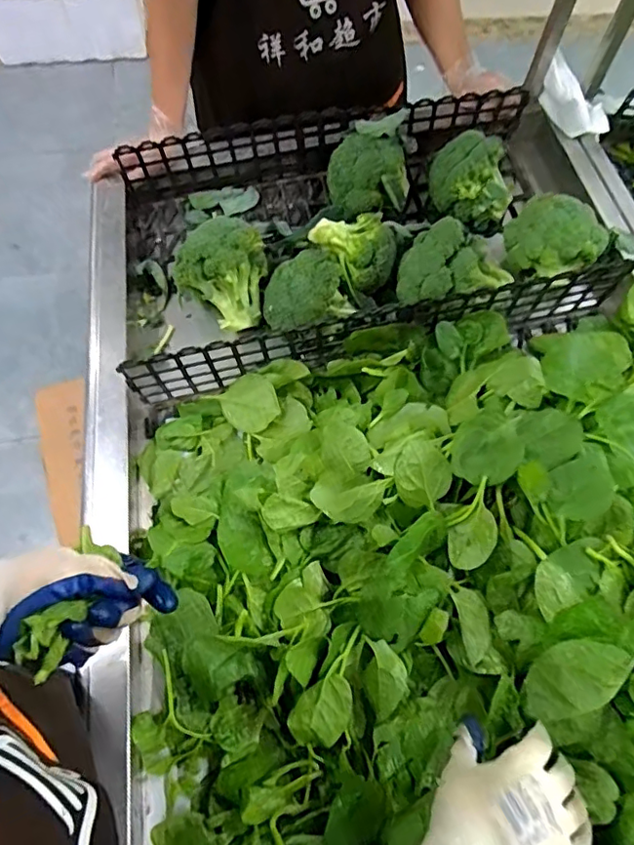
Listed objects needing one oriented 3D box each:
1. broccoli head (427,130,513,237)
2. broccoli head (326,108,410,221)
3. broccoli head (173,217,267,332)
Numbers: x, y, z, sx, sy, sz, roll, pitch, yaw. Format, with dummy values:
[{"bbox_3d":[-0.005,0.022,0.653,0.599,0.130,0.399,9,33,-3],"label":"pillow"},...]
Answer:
[{"bbox_3d":[0.237,-0.361,0.833,0.088,0.101,0.116,-32,68,-18],"label":"broccoli head"},{"bbox_3d":[0.081,-0.389,0.837,0.125,0.096,0.120,1,63,-2],"label":"broccoli head"},{"bbox_3d":[-0.150,-0.213,0.785,0.145,0.123,0.124,7,62,1],"label":"broccoli head"}]

